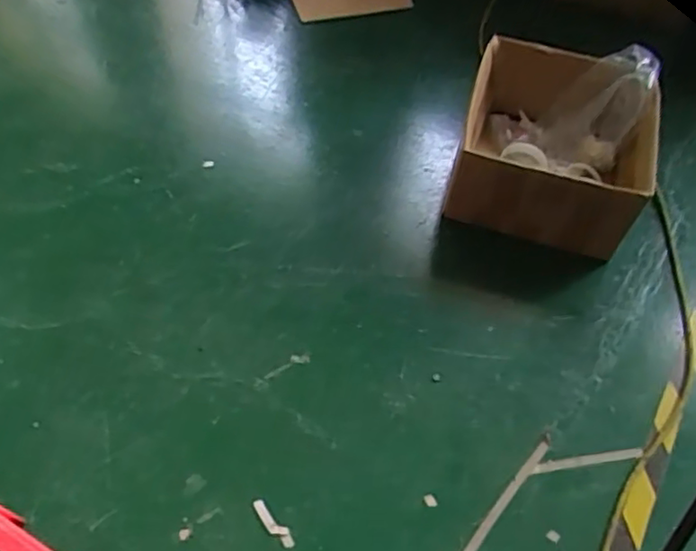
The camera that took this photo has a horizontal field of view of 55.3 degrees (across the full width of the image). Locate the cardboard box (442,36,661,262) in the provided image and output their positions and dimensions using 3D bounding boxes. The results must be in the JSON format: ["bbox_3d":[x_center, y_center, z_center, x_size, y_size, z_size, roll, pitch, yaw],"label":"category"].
[{"bbox_3d":[0.349,-0.215,1.143,0.307,0.209,0.255,12,57,7],"label":"cardboard box"}]

